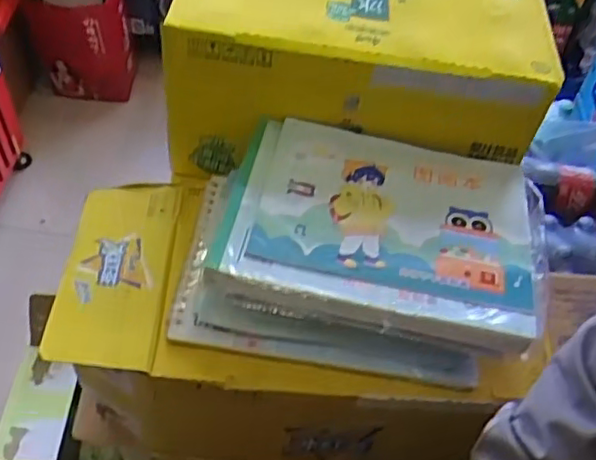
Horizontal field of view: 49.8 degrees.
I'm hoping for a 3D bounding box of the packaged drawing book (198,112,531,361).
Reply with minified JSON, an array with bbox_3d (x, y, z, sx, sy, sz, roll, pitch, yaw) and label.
[{"bbox_3d":[0.079,-0.008,0.630,0.292,0.035,0.219,10,50,2],"label":"packaged drawing book"}]

